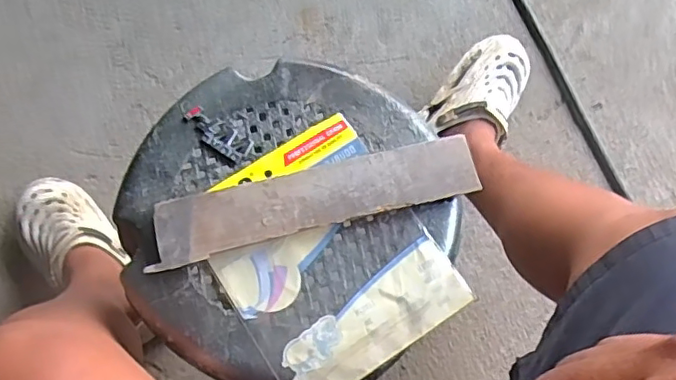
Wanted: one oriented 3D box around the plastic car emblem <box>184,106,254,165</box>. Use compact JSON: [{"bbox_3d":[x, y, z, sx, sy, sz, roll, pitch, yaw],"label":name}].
[{"bbox_3d":[-0.117,-0.054,0.566,0.074,0.005,0.029,34,74,12],"label":"plastic car emblem"}]

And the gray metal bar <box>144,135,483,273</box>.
[{"bbox_3d":[-0.018,0.007,0.529,0.289,0.006,0.057,-14,74,-5],"label":"gray metal bar"}]

